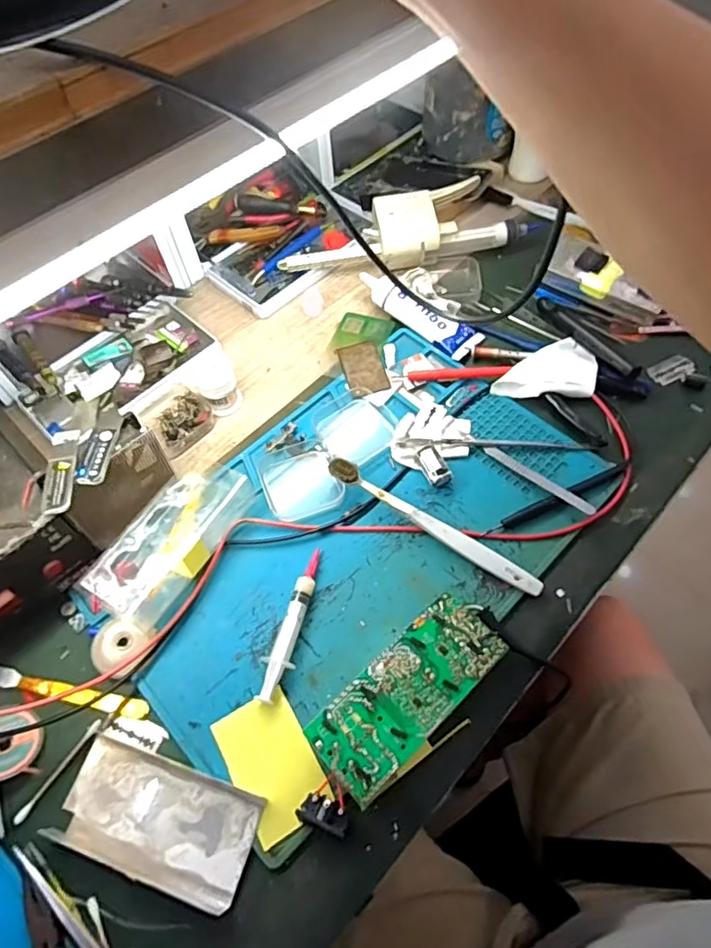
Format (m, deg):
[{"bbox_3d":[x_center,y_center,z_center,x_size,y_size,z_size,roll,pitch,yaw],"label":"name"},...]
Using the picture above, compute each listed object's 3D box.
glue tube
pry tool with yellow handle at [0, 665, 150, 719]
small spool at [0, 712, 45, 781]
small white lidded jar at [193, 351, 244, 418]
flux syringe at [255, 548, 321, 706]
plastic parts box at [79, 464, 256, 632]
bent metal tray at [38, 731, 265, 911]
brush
[{"bbox_3d":[0.062,-0.166,0.554,0.044,0.018,0.140,-40,65,-20],"label":"glue tube"},{"bbox_3d":[-0.203,0.154,0.395,0.121,0.007,0.013,10,59,9],"label":"pry tool with yellow handle"},{"bbox_3d":[-0.230,0.179,0.367,0.045,0.009,0.037,0,57,-26],"label":"small spool"},{"bbox_3d":[-0.123,-0.081,0.504,0.032,0.052,0.032,-1,58,2],"label":"small white lidded jar"},{"bbox_3d":[-0.046,0.107,0.405,0.020,0.013,0.113,12,60,10],"label":"flux syringe"},{"bbox_3d":[-0.135,0.047,0.428,0.062,0.040,0.140,27,63,18],"label":"plastic parts box"},{"bbox_3d":[-0.122,0.211,0.346,0.122,0.012,0.063,16,60,12],"label":"bent metal tray"},{"bbox_3d":[0.058,0.039,0.431,0.182,0.027,0.017,28,64,18],"label":"brush"}]

